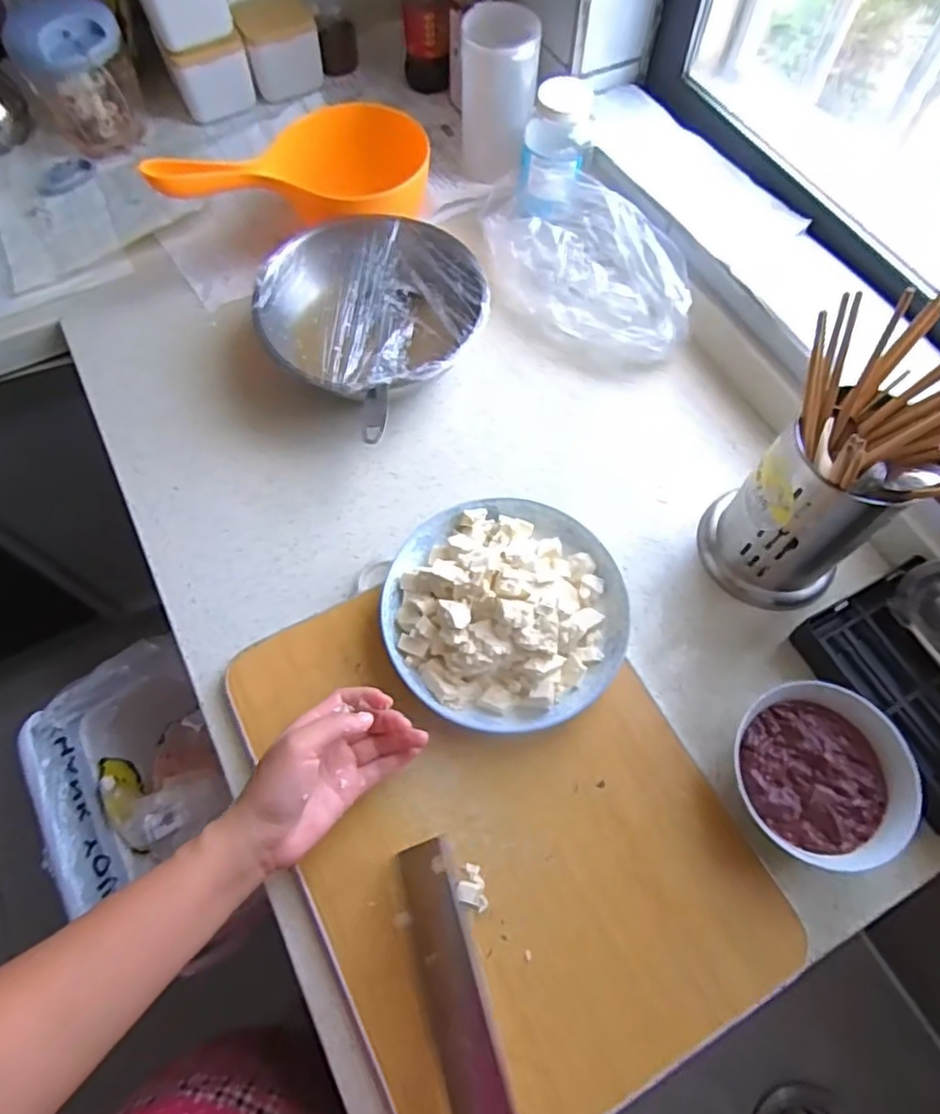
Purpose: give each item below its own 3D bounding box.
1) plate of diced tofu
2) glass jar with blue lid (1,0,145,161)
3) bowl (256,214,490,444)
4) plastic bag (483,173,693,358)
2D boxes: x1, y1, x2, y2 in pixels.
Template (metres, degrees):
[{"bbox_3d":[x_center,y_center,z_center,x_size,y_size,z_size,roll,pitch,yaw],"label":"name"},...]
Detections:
[{"bbox_3d":[0.029,0.038,0.516,0.185,0.072,0.185,-1,65,1],"label":"plate of diced tofu"},{"bbox_3d":[-0.458,-0.565,0.771,0.120,0.131,0.097,-27,68,-12],"label":"glass jar with blue lid"},{"bbox_3d":[-0.096,-0.233,0.648,0.209,0.077,0.211,0,65,0],"label":"bowl"},{"bbox_3d":[0.113,-0.305,0.669,0.119,0.075,0.261,-37,70,-14],"label":"plastic bag"}]

